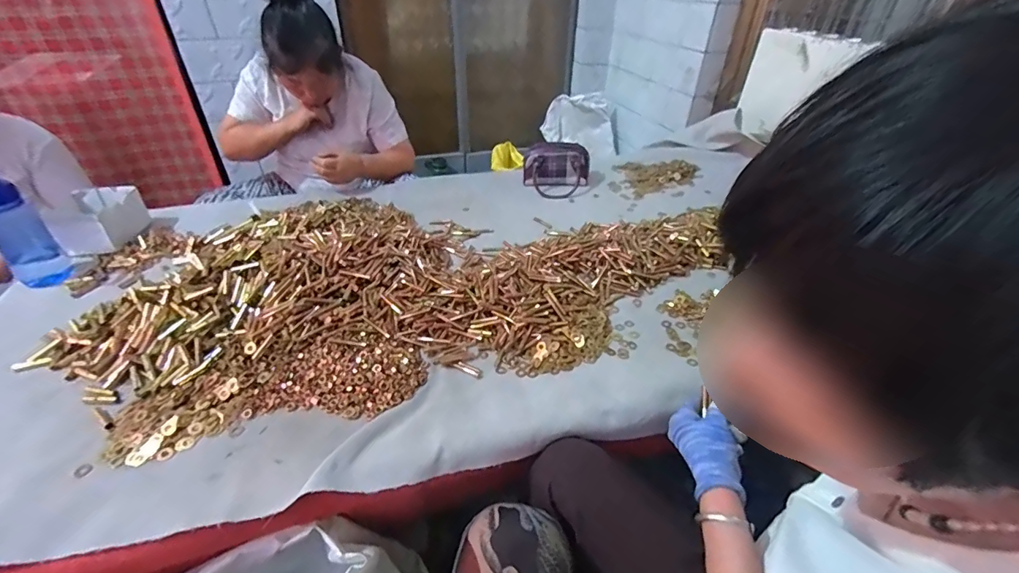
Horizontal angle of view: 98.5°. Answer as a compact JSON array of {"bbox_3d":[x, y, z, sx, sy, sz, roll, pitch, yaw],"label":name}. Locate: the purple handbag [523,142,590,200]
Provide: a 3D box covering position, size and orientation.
[{"bbox_3d":[0.124,-0.314,1.175,0.176,0.107,0.119,7,38,7],"label":"purple handbag"}]

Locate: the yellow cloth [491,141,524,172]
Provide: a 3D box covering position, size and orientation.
[{"bbox_3d":[-0.008,-0.500,1.705,0.124,0.077,0.125,1,37,0],"label":"yellow cloth"}]

